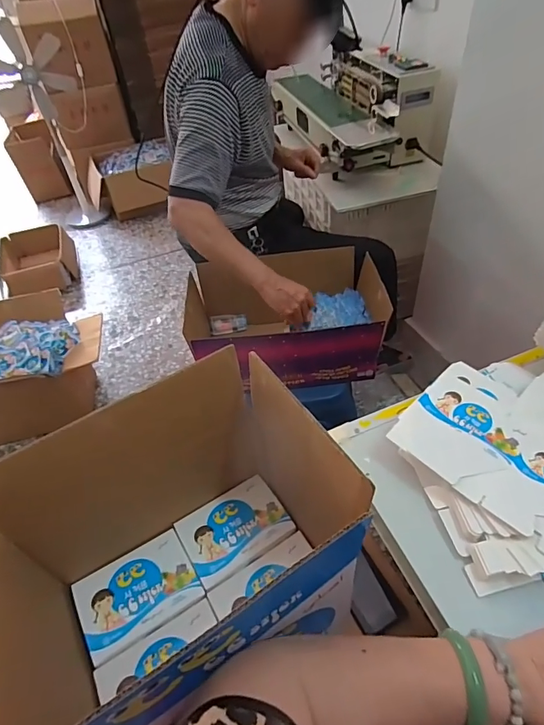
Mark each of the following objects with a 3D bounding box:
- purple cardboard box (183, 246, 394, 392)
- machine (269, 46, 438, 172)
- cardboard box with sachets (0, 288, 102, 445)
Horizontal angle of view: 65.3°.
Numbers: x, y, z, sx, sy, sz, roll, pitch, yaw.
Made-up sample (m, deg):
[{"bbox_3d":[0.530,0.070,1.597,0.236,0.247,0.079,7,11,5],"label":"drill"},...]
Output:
[{"bbox_3d":[0.029,-0.107,1.077,0.455,0.196,0.339,-8,46,-1],"label":"purple cardboard box"},{"bbox_3d":[0.268,-0.852,1.422,0.345,0.254,0.701,-14,46,-7],"label":"machine"},{"bbox_3d":[-0.883,0.042,1.532,0.598,0.371,0.433,-7,46,0],"label":"cardboard box with sachets"}]

